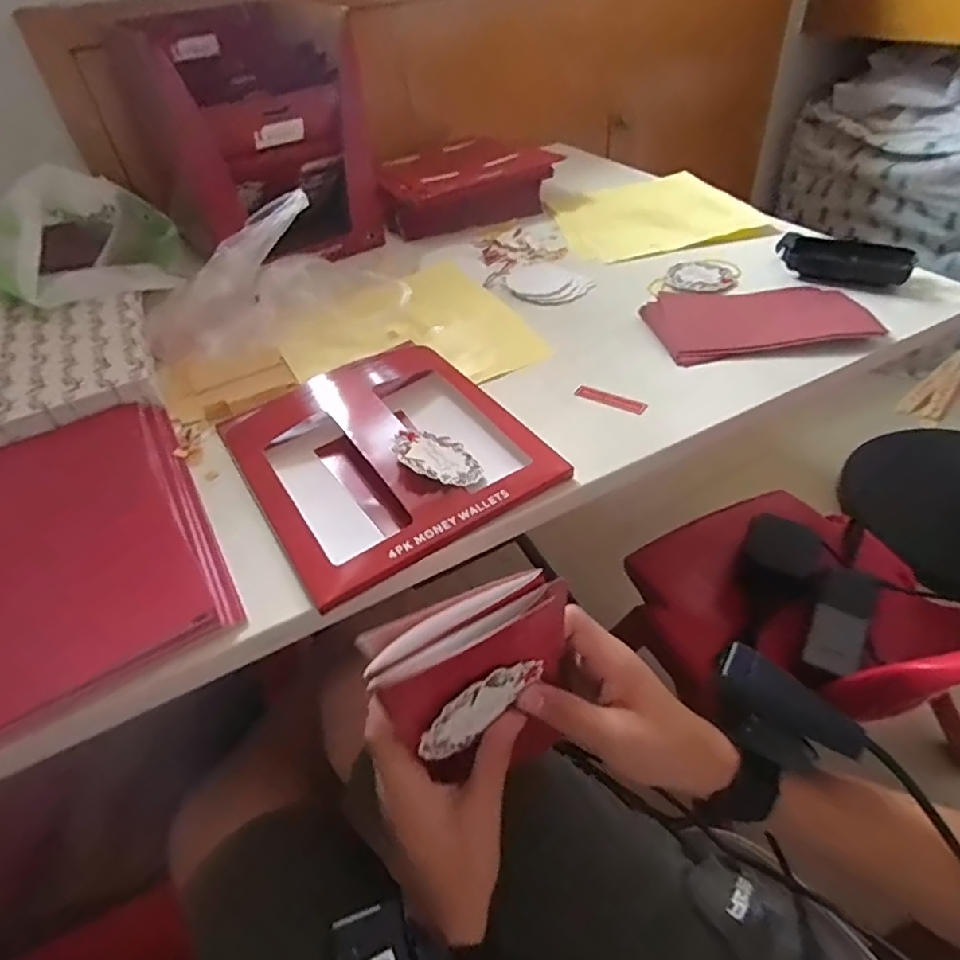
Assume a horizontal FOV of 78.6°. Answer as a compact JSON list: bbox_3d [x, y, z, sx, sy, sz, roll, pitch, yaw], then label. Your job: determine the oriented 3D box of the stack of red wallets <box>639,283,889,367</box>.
[{"bbox_3d":[0.259,-0.156,0.549,0.190,0.013,0.119,-11,42,-3],"label":"stack of red wallets"}]

